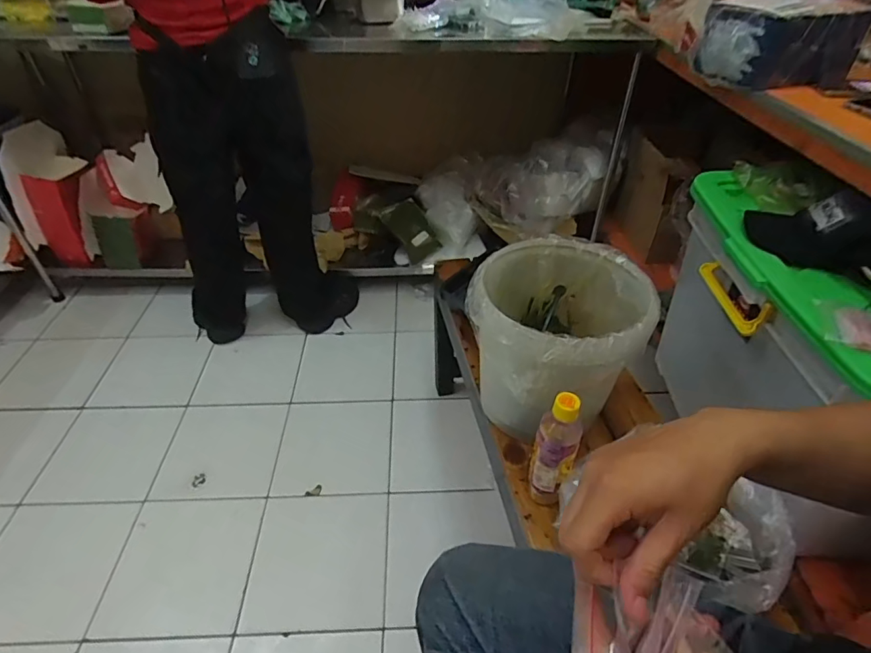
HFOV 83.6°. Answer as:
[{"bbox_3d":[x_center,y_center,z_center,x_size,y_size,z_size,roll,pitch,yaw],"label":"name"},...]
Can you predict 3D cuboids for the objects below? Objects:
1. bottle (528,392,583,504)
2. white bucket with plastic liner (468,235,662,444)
[{"bbox_3d":[0.161,0.167,0.657,0.054,0.197,0.046,16,43,17],"label":"bottle"},{"bbox_3d":[0.182,0.027,0.759,0.241,0.230,0.257,0,41,0],"label":"white bucket with plastic liner"}]

